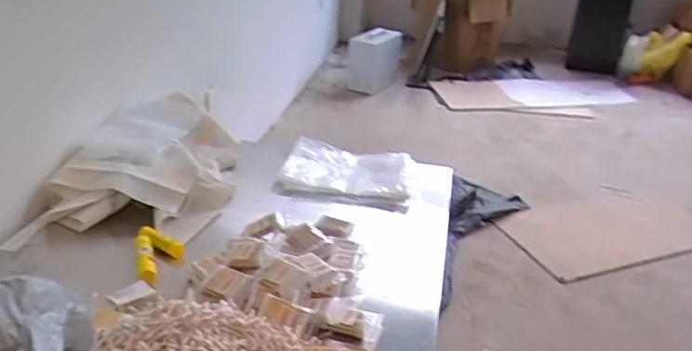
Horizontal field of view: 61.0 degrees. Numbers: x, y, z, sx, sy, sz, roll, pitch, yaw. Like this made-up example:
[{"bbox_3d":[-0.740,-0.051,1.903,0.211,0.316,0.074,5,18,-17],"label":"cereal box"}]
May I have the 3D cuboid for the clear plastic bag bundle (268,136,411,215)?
[{"bbox_3d":[0.000,-0.004,1.358,0.303,0.061,0.231,5,27,4],"label":"clear plastic bag bundle"}]

